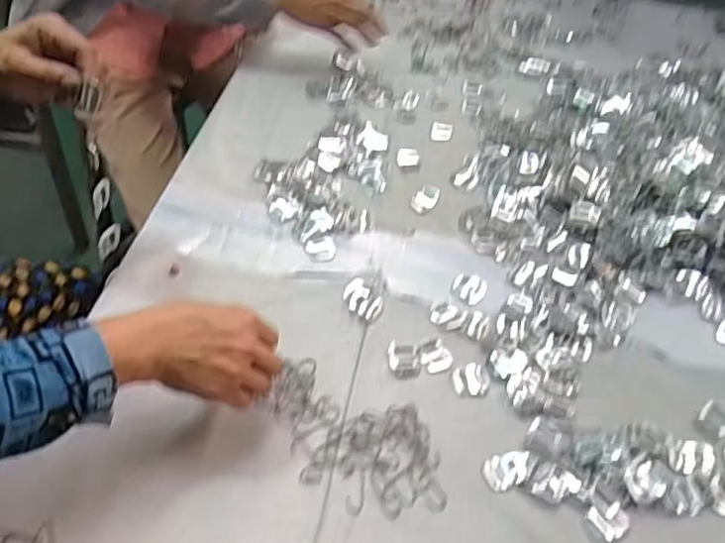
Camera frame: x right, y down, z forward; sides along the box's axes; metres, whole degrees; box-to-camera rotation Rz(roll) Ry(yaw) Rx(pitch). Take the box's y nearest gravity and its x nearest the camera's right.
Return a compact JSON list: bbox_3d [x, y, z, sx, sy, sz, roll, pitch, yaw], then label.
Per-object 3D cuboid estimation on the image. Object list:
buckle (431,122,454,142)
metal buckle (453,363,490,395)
[{"bbox_3d":[0.106,-0.186,0.863,0.028,0.004,0.040,10,46,3],"label":"buckle"},{"bbox_3d":[0.100,0.098,0.596,0.032,0.004,0.034,10,46,4],"label":"metal buckle"}]

